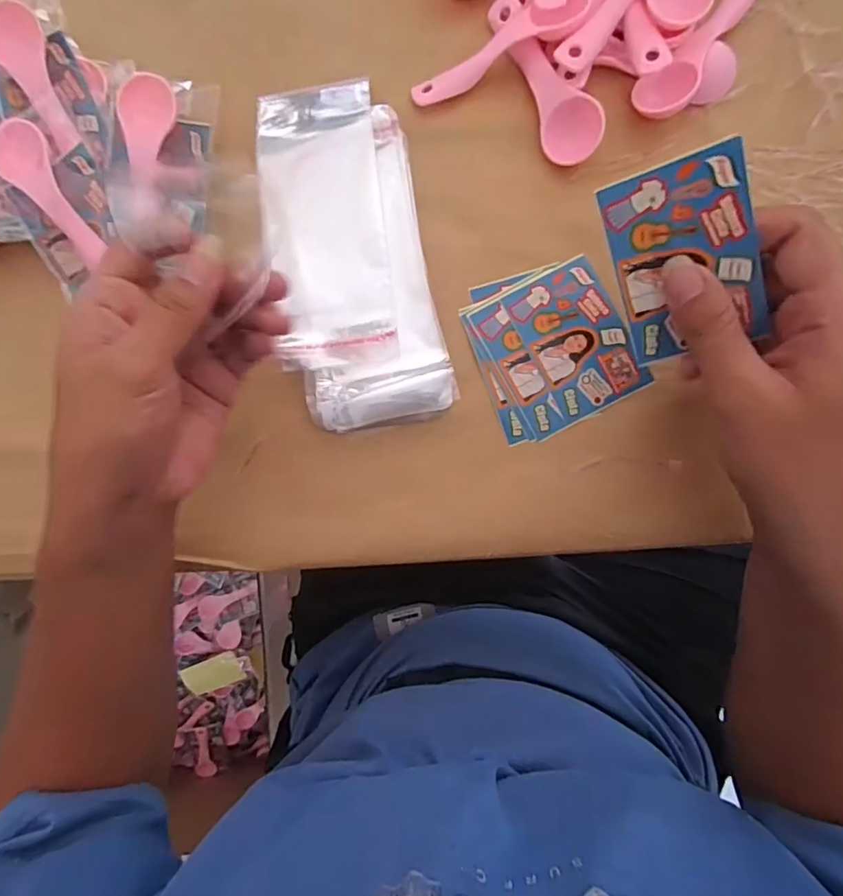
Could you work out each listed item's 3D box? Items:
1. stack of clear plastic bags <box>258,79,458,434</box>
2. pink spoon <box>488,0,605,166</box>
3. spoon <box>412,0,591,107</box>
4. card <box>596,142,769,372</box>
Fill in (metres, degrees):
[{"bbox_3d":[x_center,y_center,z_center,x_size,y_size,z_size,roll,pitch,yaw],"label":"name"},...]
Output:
[{"bbox_3d":[-0.043,-0.116,0.321,0.091,0.022,0.204,-11,87,4],"label":"stack of clear plastic bags"},{"bbox_3d":[0.076,-0.226,0.316,0.032,0.017,0.114,-21,86,3],"label":"pink spoon"},{"bbox_3d":[0.045,-0.242,0.314,0.110,0.018,0.032,-19,86,3],"label":"spoon"},{"bbox_3d":[0.123,-0.087,0.245,0.059,0.004,0.087,-9,116,34],"label":"card"}]

